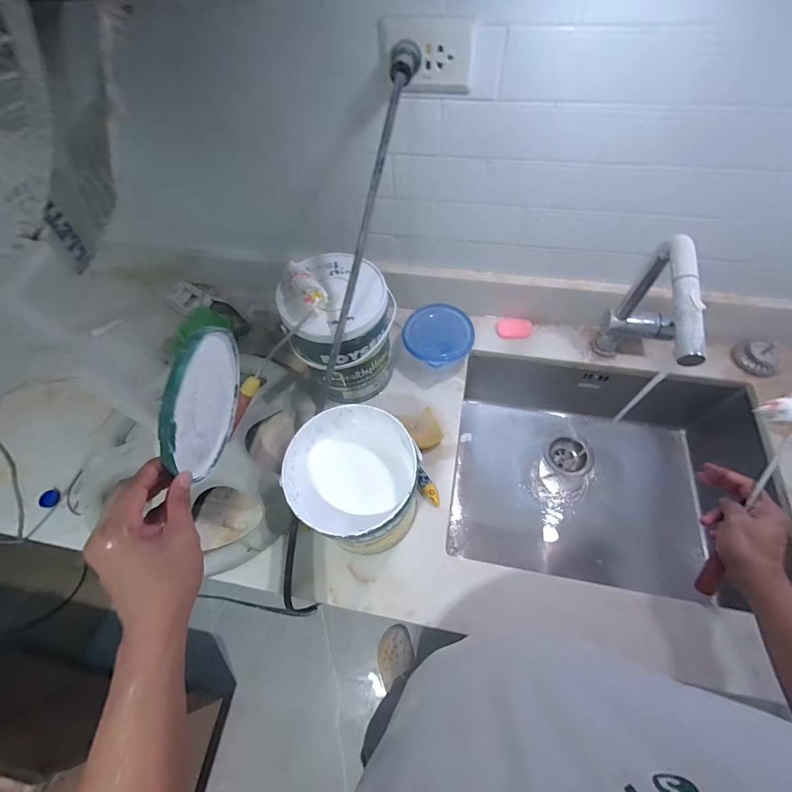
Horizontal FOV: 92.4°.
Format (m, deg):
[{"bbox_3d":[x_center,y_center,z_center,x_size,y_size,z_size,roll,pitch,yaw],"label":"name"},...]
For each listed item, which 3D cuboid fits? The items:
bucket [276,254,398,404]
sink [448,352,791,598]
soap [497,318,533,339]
[{"bbox_3d":[-0.096,-0.108,0.686,0.162,0.226,0.163,-1,61,3],"label":"bucket"},{"bbox_3d":[0.392,0.149,0.783,0.505,0.259,0.392,8,62,8],"label":"sink"},{"bbox_3d":[0.254,-0.146,0.808,0.075,0.021,0.041,-5,61,1],"label":"soap"}]

